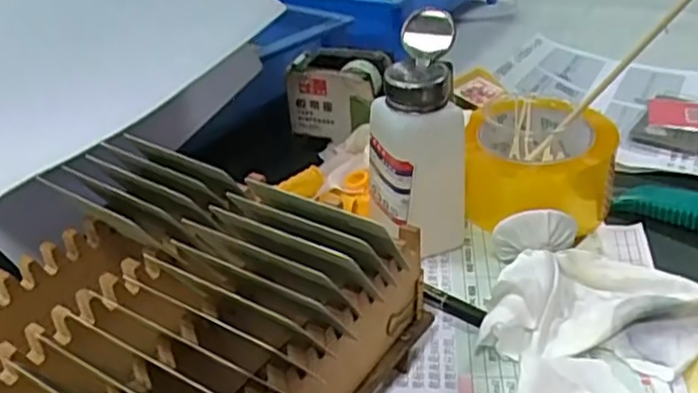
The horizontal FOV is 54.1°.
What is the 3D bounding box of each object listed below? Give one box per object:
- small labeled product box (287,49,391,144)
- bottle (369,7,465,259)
[{"bbox_3d":[-0.005,-0.085,0.567,0.077,0.060,0.056,12,35,23],"label":"small labeled product box"},{"bbox_3d":[0.042,-0.034,0.436,0.060,0.146,0.048,-17,35,-21],"label":"bottle"}]

